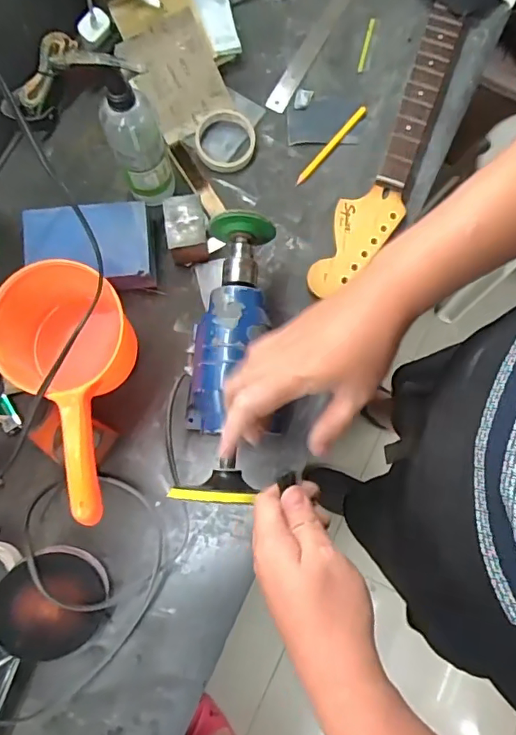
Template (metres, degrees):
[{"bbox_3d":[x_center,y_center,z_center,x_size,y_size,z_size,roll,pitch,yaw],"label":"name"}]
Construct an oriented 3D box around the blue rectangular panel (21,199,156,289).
[{"bbox_3d":[-0.220,-0.157,0.667,0.170,0.062,0.110,-8,79,-2],"label":"blue rectangular panel"}]

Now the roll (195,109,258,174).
[{"bbox_3d":[-0.047,-0.328,0.720,0.086,0.027,0.090,0,79,0],"label":"roll"}]

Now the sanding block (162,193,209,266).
[{"bbox_3d":[-0.095,-0.189,0.675,0.057,0.060,0.075,-10,79,-2],"label":"sanding block"}]

